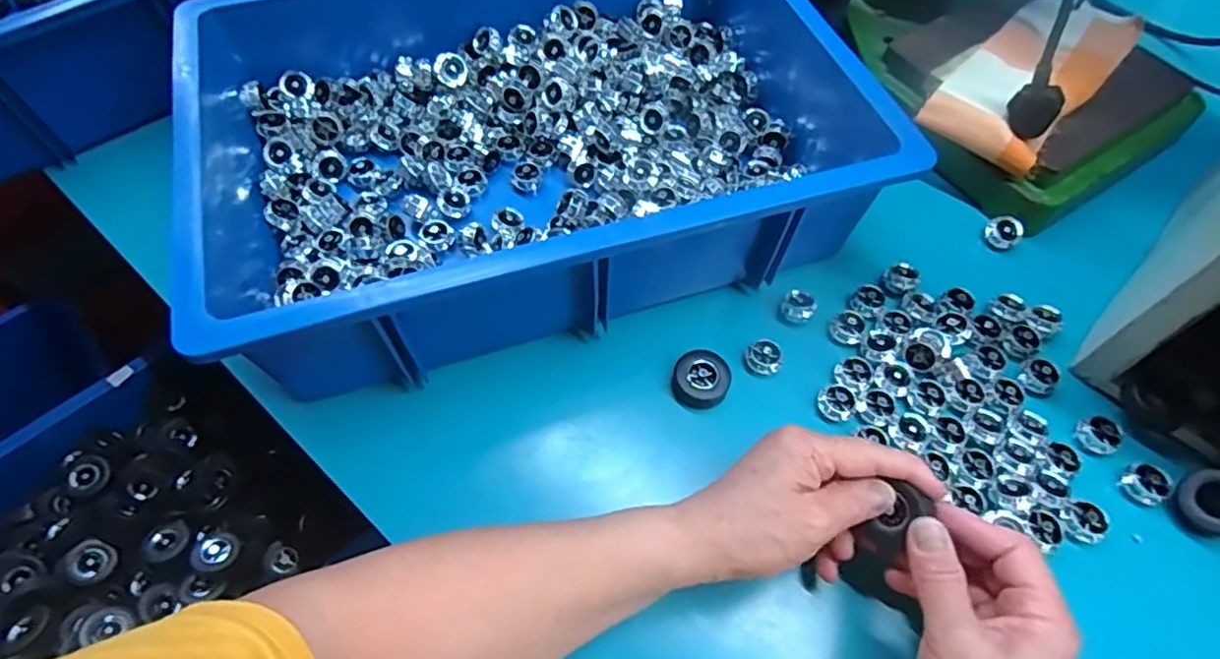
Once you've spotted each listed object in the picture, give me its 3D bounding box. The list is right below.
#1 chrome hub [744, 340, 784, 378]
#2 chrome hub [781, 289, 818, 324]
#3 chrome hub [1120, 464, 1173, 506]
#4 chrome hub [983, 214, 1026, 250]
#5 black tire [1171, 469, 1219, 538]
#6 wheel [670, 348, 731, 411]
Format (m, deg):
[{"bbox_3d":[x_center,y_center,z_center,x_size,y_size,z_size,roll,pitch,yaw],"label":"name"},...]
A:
[{"bbox_3d":[0.106,0.019,0.424,0.027,0.012,0.022,0,61,1],"label":"chrome hub"},{"bbox_3d":[0.134,-0.017,0.443,0.022,0.009,0.023,0,61,0],"label":"chrome hub"},{"bbox_3d":[0.328,0.094,0.383,0.020,0.012,0.023,-17,63,-9],"label":"chrome hub"},{"bbox_3d":[0.306,-0.076,0.487,0.023,0.017,0.025,0,61,0],"label":"chrome hub"},{"bbox_3d":[0.356,0.102,0.370,0.039,0.012,0.036,-32,61,27],"label":"black tire"},{"bbox_3d":[0.060,0.033,0.414,0.036,0.013,0.037,0,61,0],"label":"wheel"}]

